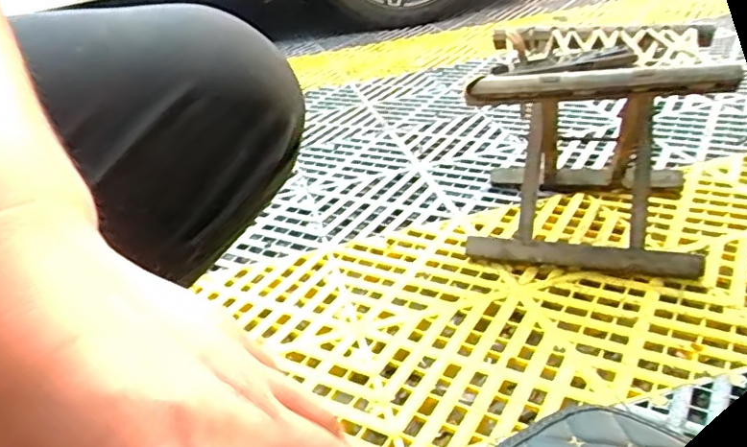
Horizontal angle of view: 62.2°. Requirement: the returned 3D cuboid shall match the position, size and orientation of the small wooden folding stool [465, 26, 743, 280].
[{"bbox_3d":[0.274,-0.103,0.810,0.270,0.252,0.270,2,29,17],"label":"small wooden folding stool"}]

